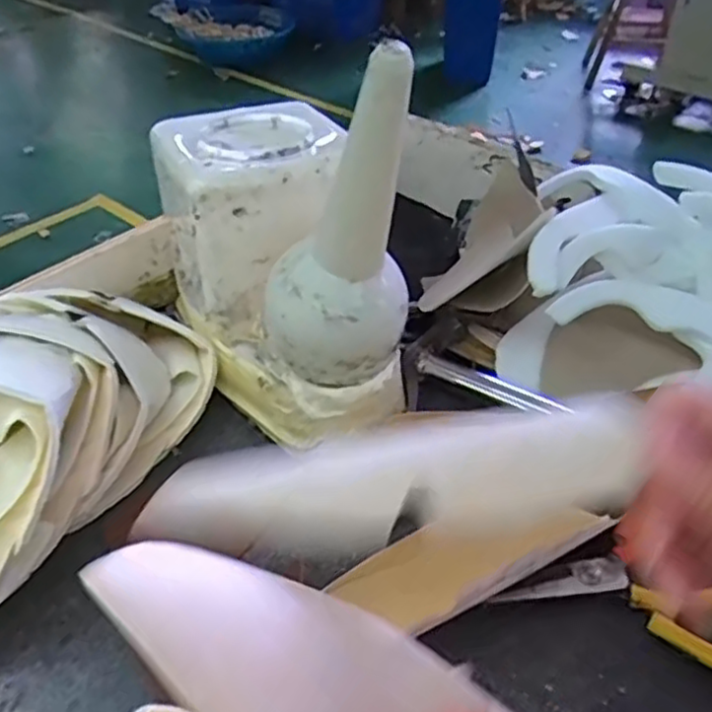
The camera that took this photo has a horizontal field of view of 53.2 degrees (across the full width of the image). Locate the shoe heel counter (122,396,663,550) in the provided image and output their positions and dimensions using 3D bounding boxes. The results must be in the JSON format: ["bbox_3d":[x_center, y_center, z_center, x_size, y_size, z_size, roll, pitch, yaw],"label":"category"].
[{"bbox_3d":[0.015,0.041,0.240,0.162,0.014,0.052,-7,44,-3],"label":"shoe heel counter"}]

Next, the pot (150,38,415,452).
[{"bbox_3d":[-0.054,-0.103,0.484,0.146,0.234,0.248,-8,41,-8],"label":"pot"}]

